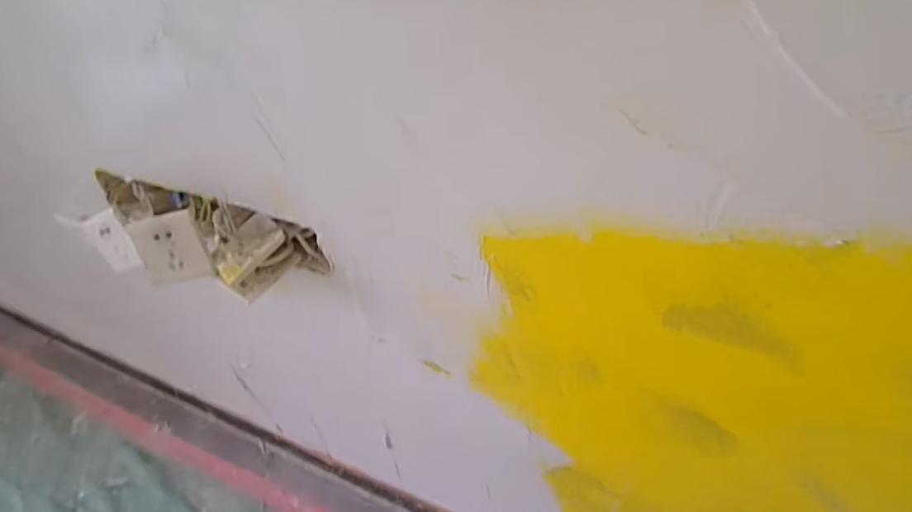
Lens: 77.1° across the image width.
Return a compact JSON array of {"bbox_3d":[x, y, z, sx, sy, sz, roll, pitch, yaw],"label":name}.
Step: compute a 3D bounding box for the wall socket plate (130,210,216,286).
[{"bbox_3d":[-0.347,-0.007,0.702,0.072,0.086,0.014,-18,19,-15],"label":"wall socket plate"}]

